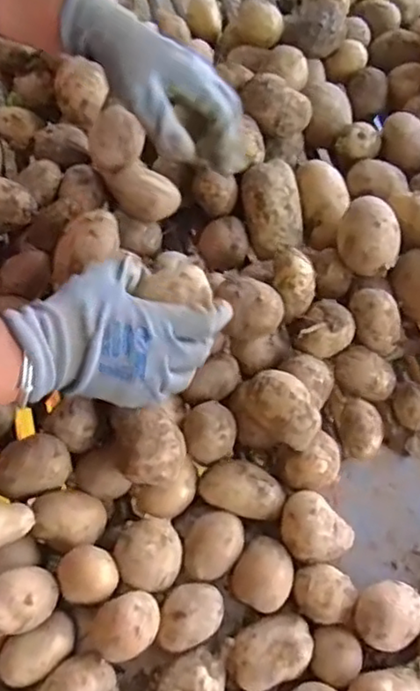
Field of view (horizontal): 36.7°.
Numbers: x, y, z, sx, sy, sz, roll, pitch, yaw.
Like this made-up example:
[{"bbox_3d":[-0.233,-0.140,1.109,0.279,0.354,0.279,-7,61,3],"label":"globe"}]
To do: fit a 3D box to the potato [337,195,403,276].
[{"bbox_3d":[0.151,-0.099,0.605,0.060,0.067,0.051,23,66,8],"label":"potato"}]

